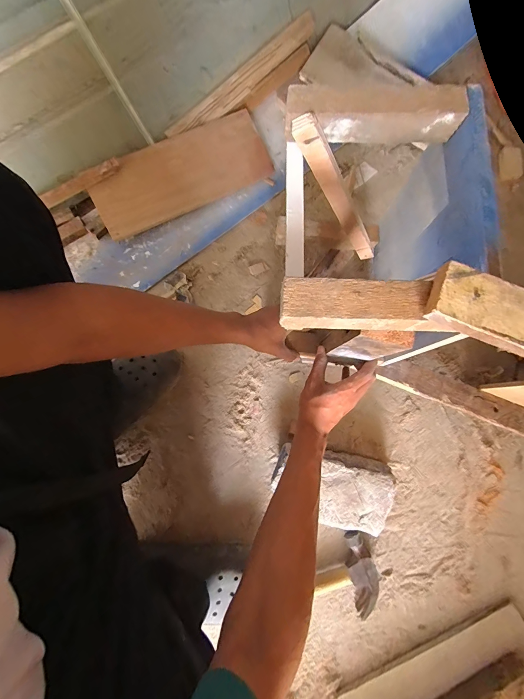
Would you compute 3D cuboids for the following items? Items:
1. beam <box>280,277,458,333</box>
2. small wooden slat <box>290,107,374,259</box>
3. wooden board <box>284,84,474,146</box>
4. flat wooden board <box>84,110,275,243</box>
[{"bbox_3d":[0.095,-0.042,0.299,0.150,0.038,0.044,3,80,-2],"label":"beam"},{"bbox_3d":[0.126,-0.221,0.462,0.029,0.312,0.020,0,78,32],"label":"small wooden slat"},{"bbox_3d":[0.128,-0.276,0.348,0.197,0.055,0.035,1,80,0],"label":"wooden board"},{"bbox_3d":[-0.172,-0.387,0.647,0.389,0.025,0.157,-28,98,-9],"label":"flat wooden board"}]

